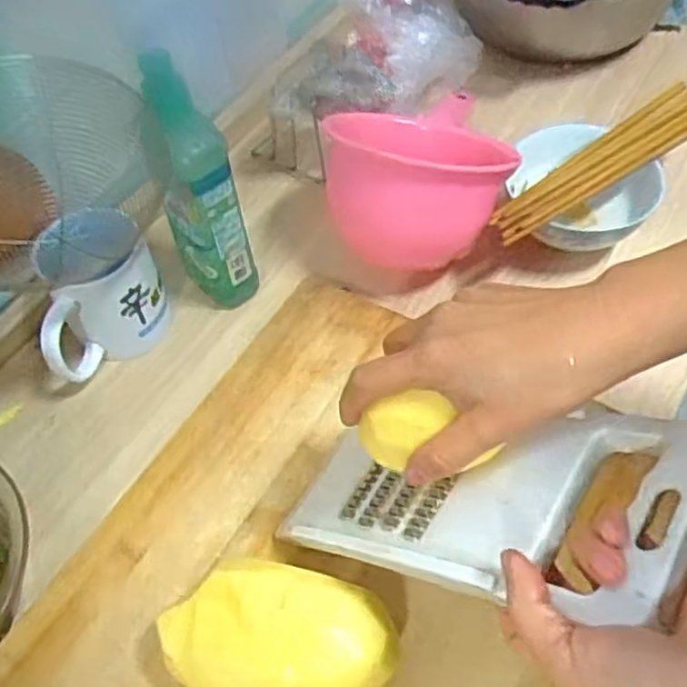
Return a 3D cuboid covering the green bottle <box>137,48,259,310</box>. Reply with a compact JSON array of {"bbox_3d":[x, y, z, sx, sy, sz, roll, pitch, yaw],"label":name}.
[{"bbox_3d":[-0.109,-0.113,0.537,0.054,0.189,0.057,-22,56,-11],"label":"green bottle"}]

